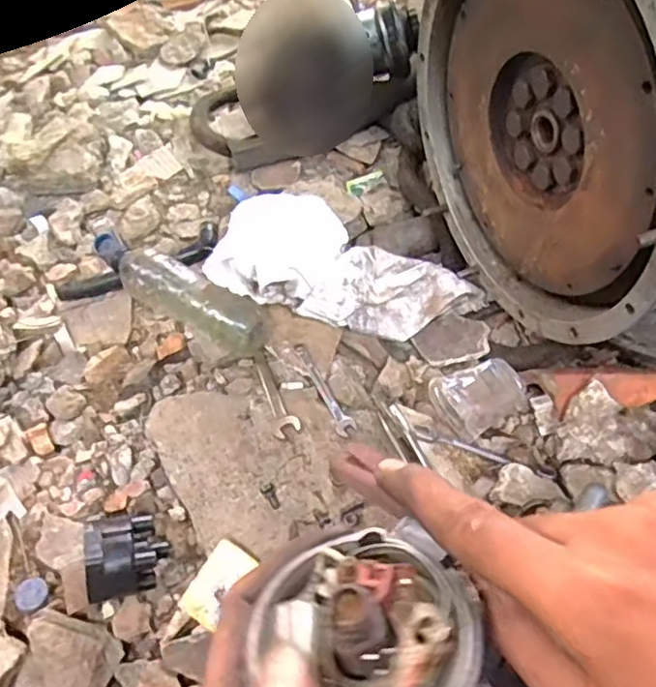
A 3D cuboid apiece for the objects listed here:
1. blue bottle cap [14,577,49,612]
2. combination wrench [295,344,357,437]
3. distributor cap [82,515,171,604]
[{"bbox_3d":[-0.290,0.246,0.632,0.031,0.008,0.034,-1,60,2],"label":"blue bottle cap"},{"bbox_3d":[-0.006,0.049,0.722,0.021,0.007,0.125,-25,62,-11],"label":"combination wrench"},{"bbox_3d":[-0.189,0.203,0.614,0.061,0.083,0.077,-6,59,-1],"label":"distributor cap"}]

